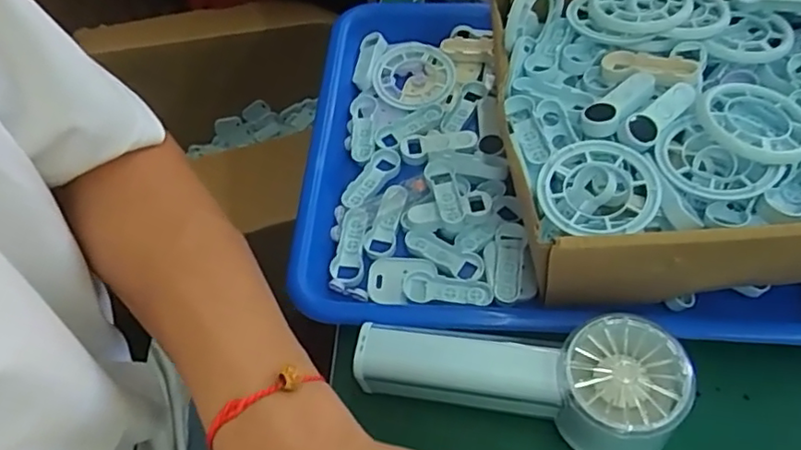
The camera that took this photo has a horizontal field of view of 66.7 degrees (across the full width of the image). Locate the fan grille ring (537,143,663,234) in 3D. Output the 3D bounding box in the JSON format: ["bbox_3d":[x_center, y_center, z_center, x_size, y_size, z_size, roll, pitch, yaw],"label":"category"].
[{"bbox_3d":[0.097,-0.017,0.303,0.056,0.012,0.053,20,68,19],"label":"fan grille ring"}]

